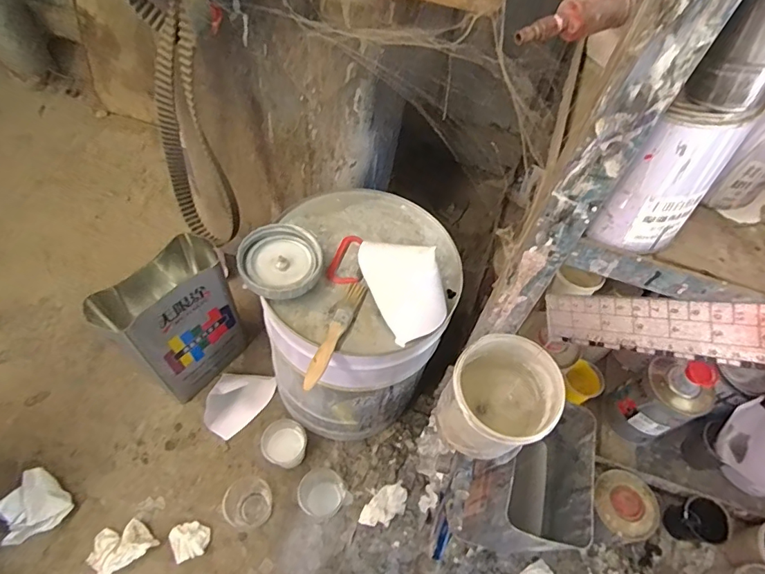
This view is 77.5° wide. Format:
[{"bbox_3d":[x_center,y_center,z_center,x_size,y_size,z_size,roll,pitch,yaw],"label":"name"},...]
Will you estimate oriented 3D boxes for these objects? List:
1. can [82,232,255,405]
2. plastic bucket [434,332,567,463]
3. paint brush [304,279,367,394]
[{"bbox_3d":[-0.335,0.058,0.800,0.107,0.256,0.188,32,61,15],"label":"can"},{"bbox_3d":[0.106,0.109,0.449,0.086,0.097,0.093,2,58,-3],"label":"plastic bucket"},{"bbox_3d":[-0.055,0.052,0.563,0.021,0.024,0.159,20,59,8],"label":"paint brush"}]

